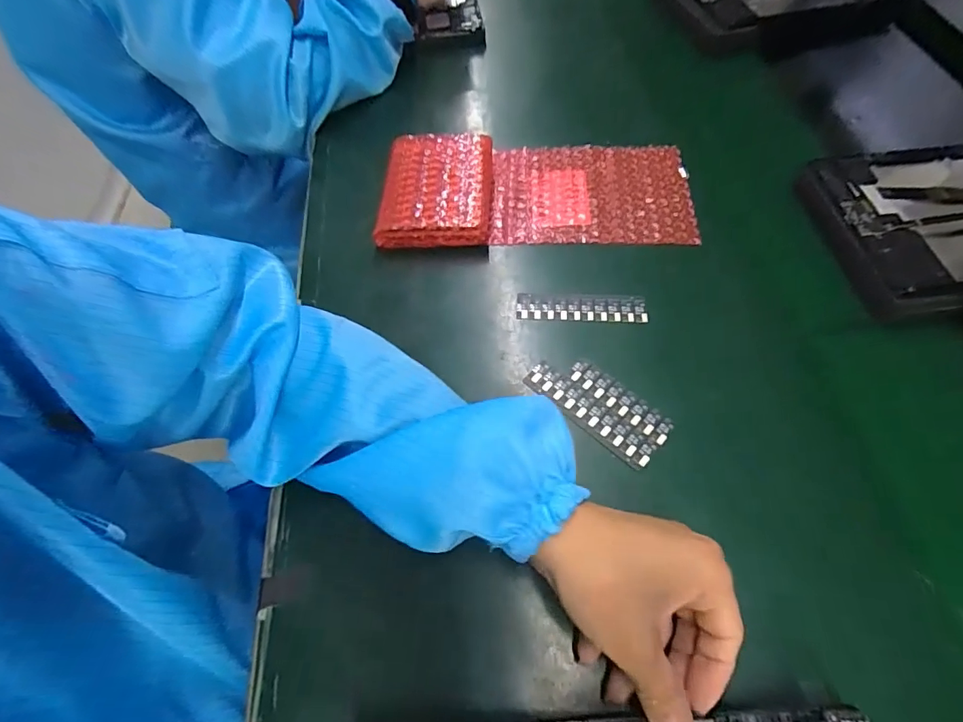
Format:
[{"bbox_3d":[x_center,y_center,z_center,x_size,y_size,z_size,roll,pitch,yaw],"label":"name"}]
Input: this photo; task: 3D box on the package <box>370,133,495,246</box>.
[{"bbox_3d":[-0.038,-0.153,0.429,0.095,0.031,0.121,3,60,4],"label":"package"}]

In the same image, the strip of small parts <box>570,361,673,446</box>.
[{"bbox_3d":[0.096,0.027,0.330,0.076,0.004,0.021,38,73,22],"label":"strip of small parts"}]

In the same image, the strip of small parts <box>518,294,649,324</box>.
[{"bbox_3d":[0.077,-0.042,0.368,0.097,0.008,0.023,3,60,4],"label":"strip of small parts"}]

